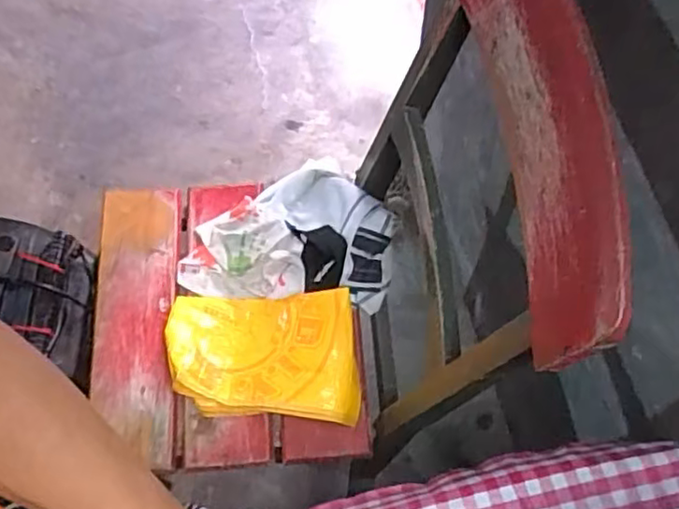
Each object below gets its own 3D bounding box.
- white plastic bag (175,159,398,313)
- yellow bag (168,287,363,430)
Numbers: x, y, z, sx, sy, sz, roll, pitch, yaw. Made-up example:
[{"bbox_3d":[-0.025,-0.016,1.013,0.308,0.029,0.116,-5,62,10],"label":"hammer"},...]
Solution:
[{"bbox_3d":[-0.068,-0.039,0.909,0.283,0.051,0.212,5,67,4],"label":"white plastic bag"},{"bbox_3d":[-0.102,0.128,0.832,0.246,0.043,0.159,1,67,2],"label":"yellow bag"}]

